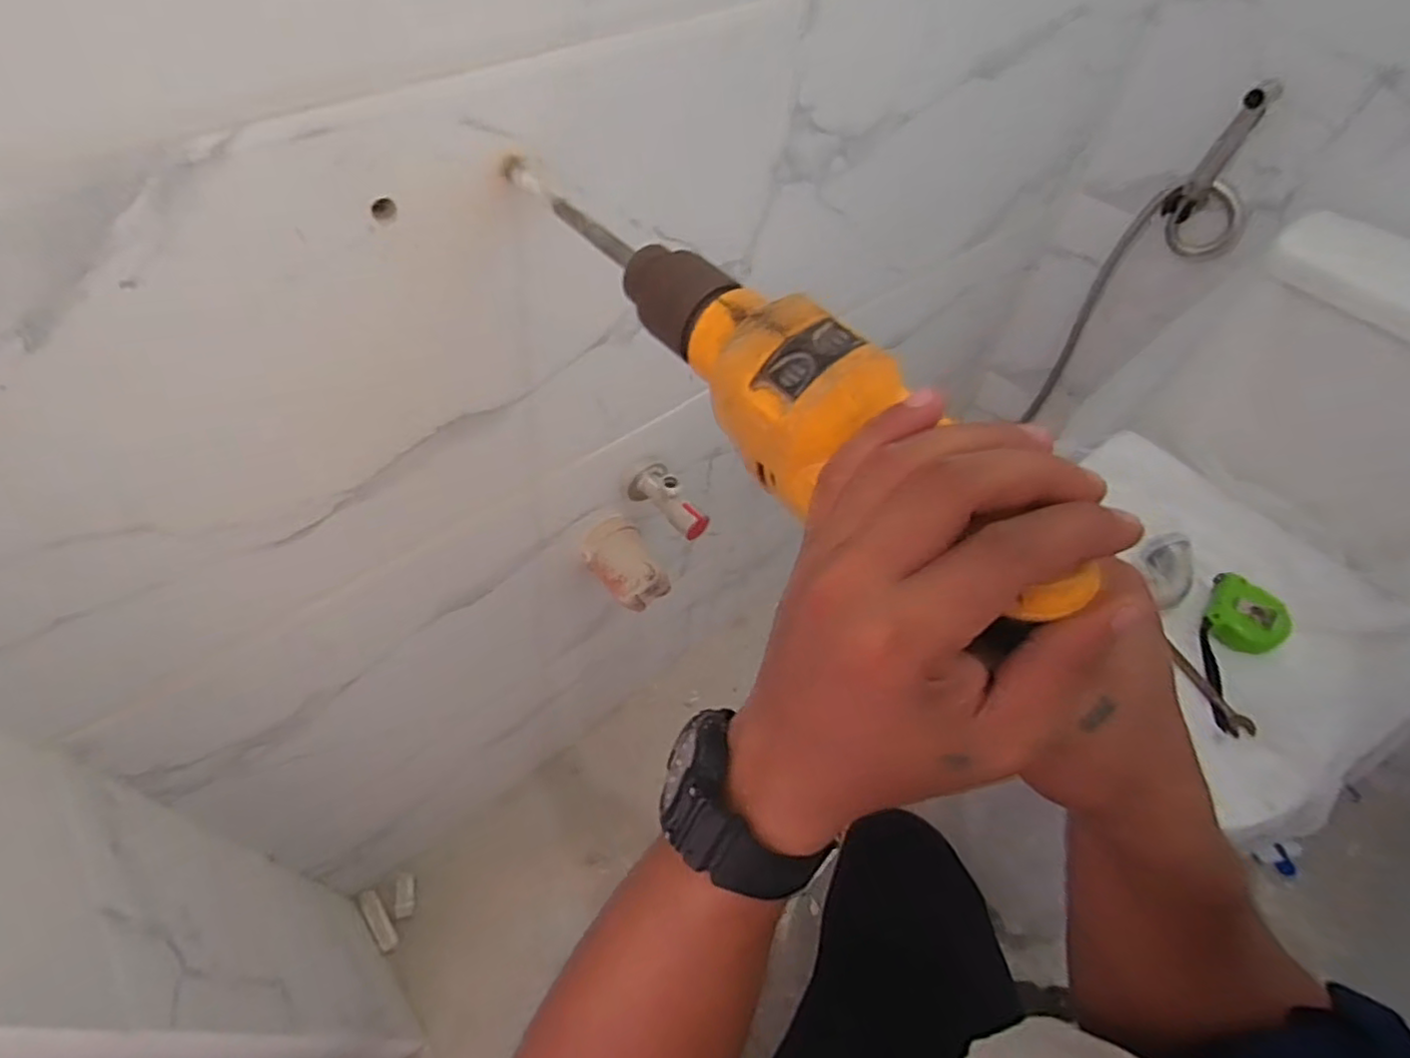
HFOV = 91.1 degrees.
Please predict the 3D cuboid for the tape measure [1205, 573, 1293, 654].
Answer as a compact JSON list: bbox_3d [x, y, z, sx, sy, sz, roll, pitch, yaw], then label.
[{"bbox_3d":[0.525,0.083,0.669,0.068,0.031,0.067,38,58,21],"label":"tape measure"}]

